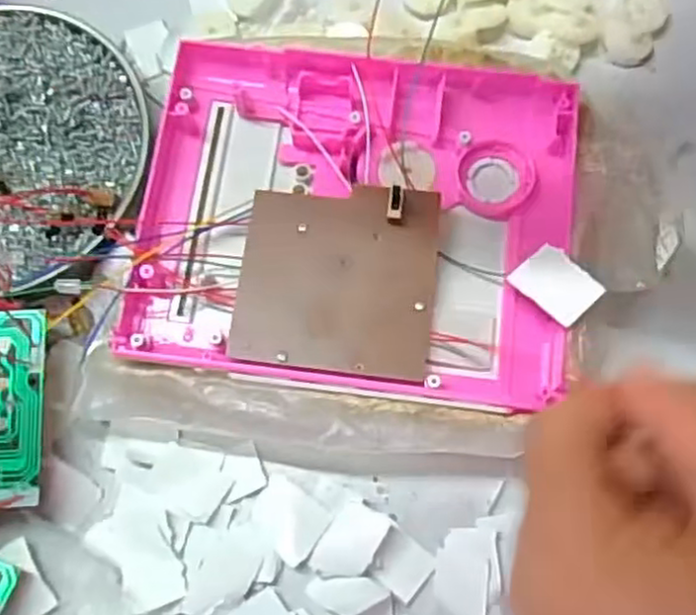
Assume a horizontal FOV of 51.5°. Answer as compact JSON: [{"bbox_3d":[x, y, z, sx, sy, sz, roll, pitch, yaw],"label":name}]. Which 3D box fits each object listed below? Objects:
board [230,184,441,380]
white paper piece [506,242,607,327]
[{"bbox_3d":[-0.004,-0.013,0.273,0.071,0.009,0.073,6,73,2],"label":"board"},{"bbox_3d":[0.076,-0.009,0.261,0.022,0.004,0.030,-38,57,-10],"label":"white paper piece"}]

